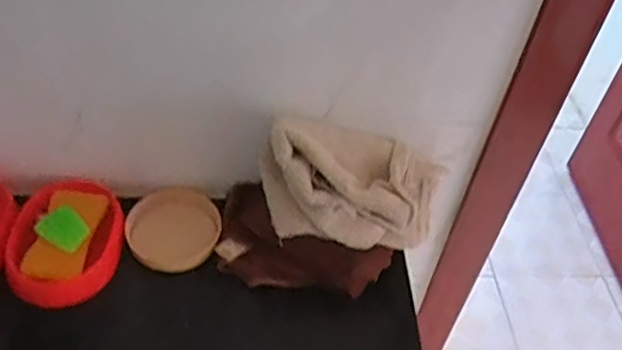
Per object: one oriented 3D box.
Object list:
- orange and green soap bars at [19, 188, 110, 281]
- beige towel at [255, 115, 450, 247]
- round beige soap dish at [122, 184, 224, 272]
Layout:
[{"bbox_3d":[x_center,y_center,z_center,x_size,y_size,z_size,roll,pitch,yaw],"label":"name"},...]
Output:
[{"bbox_3d":[-0.245,0.057,0.631,0.061,0.018,0.107,4,45,-3],"label":"orange and green soap bars"},{"bbox_3d":[0.053,0.003,0.619,0.192,0.106,0.109,-8,47,-14],"label":"beige towel"},{"bbox_3d":[-0.144,0.055,0.658,0.094,0.025,0.092,1,43,-1],"label":"round beige soap dish"}]

